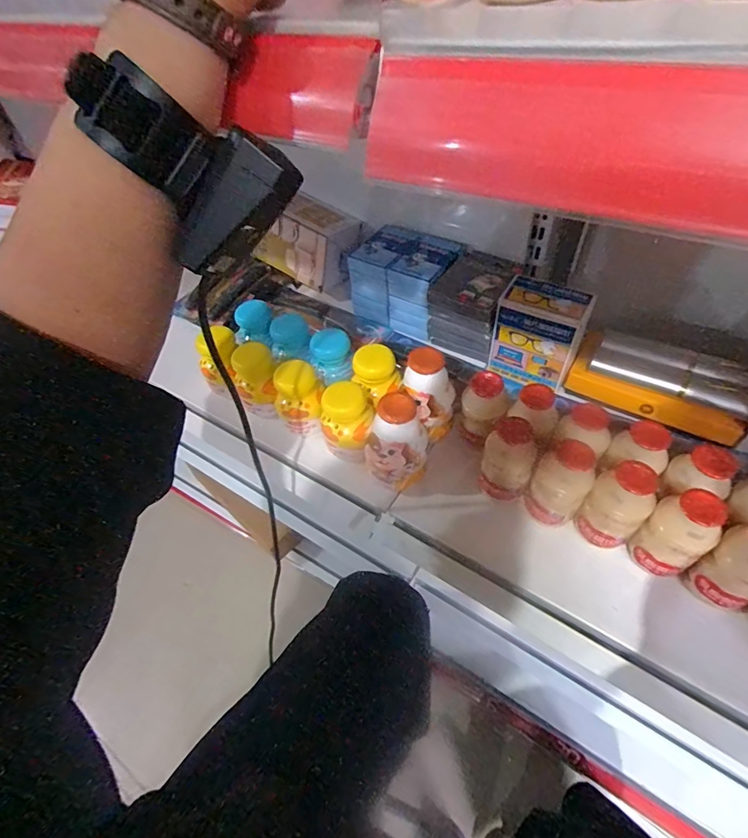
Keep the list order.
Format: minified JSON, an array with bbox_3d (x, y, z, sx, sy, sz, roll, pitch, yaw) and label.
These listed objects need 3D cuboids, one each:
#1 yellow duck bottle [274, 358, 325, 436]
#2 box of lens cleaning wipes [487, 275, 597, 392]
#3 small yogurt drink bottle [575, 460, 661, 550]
[{"bbox_3d":[-0.080,-0.018,0.483,0.054,0.083,0.044,-9,51,-2],"label":"yellow duck bottle"},{"bbox_3d":[0.179,-0.092,0.493,0.086,0.099,0.047,25,58,24],"label":"box of lens cleaning wipes"},{"bbox_3d":[0.200,0.075,0.374,0.038,0.098,0.044,-38,57,-23],"label":"small yogurt drink bottle"}]

